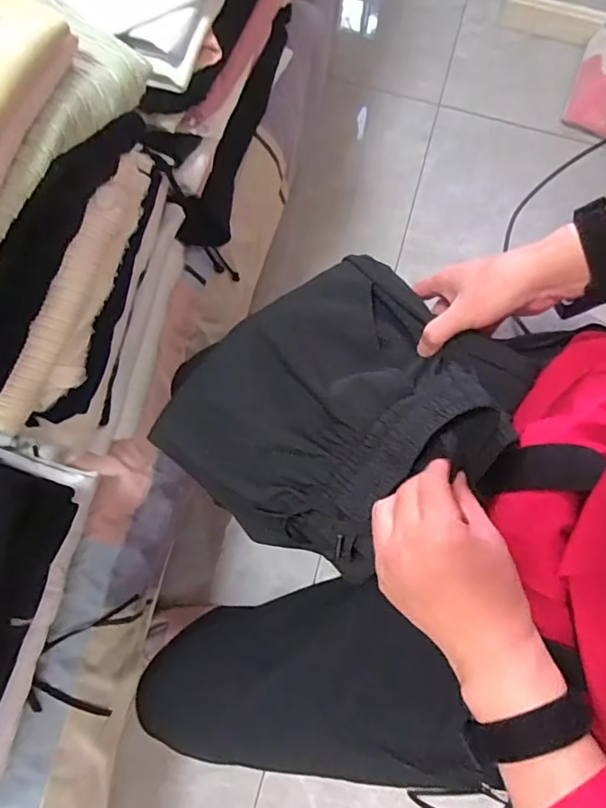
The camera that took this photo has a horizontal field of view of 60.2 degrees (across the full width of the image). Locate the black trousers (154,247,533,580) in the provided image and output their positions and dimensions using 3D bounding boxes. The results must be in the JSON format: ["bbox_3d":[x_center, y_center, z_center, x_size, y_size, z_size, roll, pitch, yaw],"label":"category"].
[{"bbox_3d":[0.027,0.001,0.436,0.254,0.129,0.219,-43,80,-9],"label":"black trousers"}]

